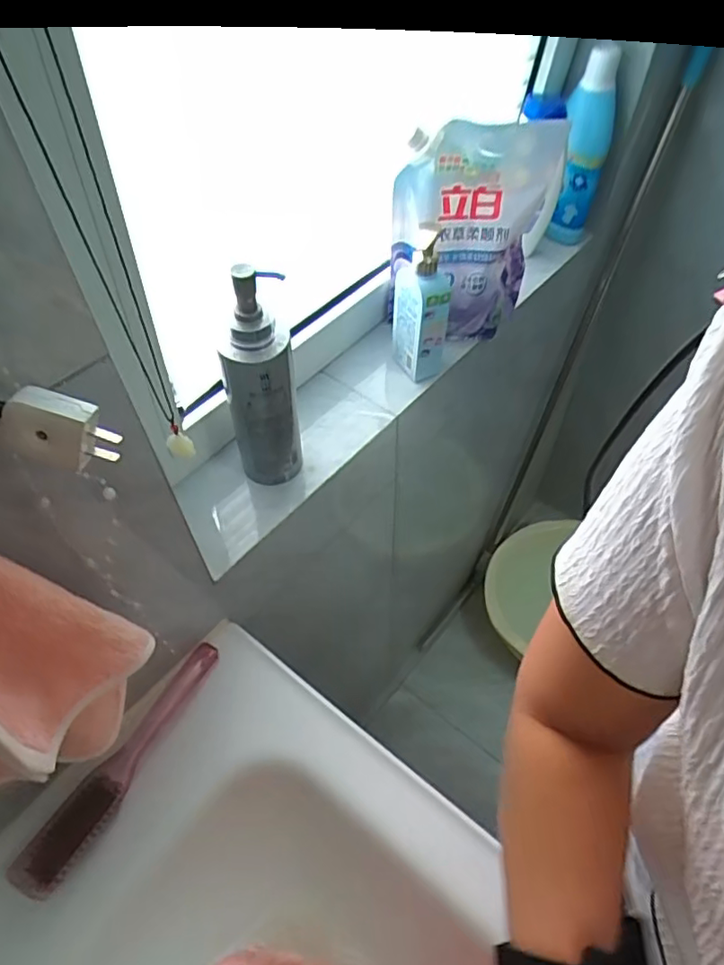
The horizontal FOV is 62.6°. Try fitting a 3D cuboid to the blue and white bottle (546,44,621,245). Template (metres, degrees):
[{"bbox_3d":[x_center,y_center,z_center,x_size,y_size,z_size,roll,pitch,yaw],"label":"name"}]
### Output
[{"bbox_3d":[0.331,-0.490,0.893,0.069,0.247,0.078,17,54,12],"label":"blue and white bottle"}]

